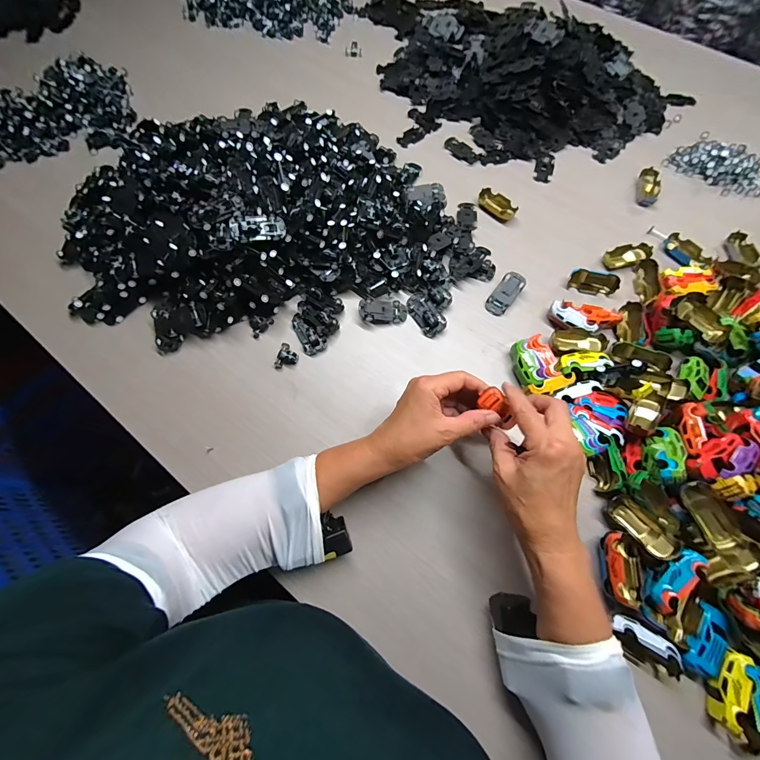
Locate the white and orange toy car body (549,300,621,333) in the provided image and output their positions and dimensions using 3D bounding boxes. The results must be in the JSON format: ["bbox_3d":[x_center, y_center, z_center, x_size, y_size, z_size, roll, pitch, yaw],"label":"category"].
[{"bbox_3d":[0.267,-0.077,0.465,0.088,0.028,0.034,14,69,6],"label":"white and orange toy car body"}]

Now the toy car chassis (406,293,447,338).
[{"bbox_3d":[0.061,-0.091,0.476,0.031,0.015,0.068,-27,71,-10],"label":"toy car chassis"}]

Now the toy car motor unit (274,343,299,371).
[{"bbox_3d":[-0.119,-0.030,0.455,0.025,0.011,0.035,14,69,6],"label":"toy car motor unit"}]

